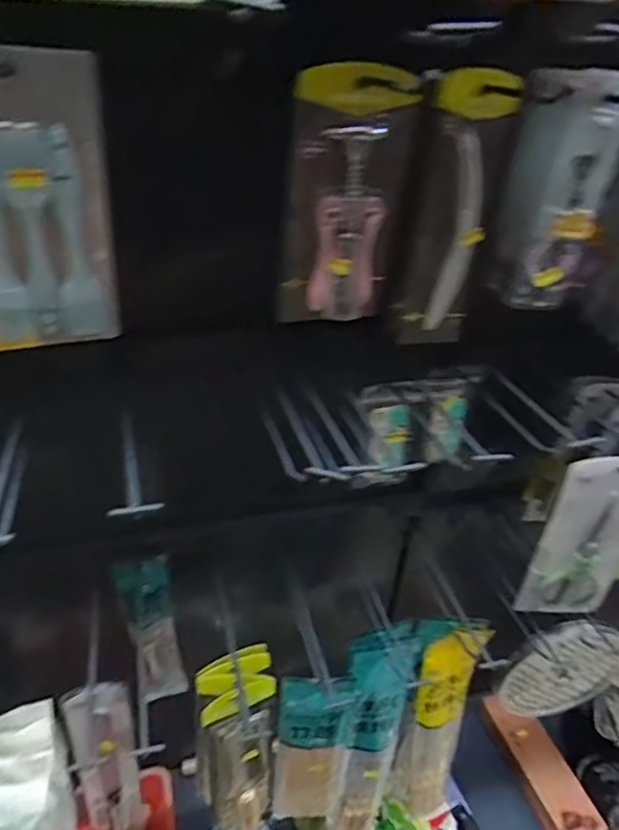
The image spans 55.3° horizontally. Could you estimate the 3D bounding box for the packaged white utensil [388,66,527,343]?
[{"bbox_3d":[0.131,-0.187,0.565,0.081,0.243,0.043,9,33,6],"label":"packaged white utensil"}]

